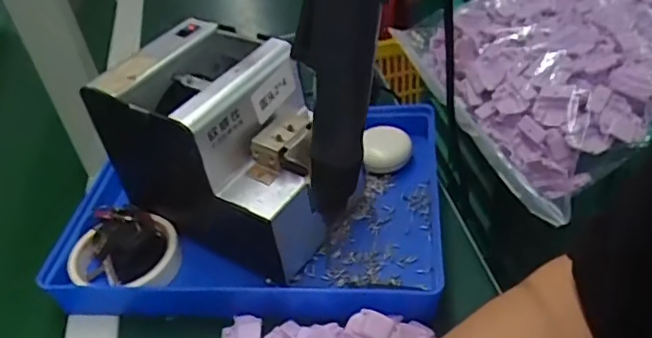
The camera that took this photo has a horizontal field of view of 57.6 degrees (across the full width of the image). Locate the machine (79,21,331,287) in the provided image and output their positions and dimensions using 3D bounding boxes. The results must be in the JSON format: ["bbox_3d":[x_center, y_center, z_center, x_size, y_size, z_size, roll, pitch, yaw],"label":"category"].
[{"bbox_3d":[-0.084,-0.021,0.498,0.187,0.141,0.134,19,47,30],"label":"machine"}]

